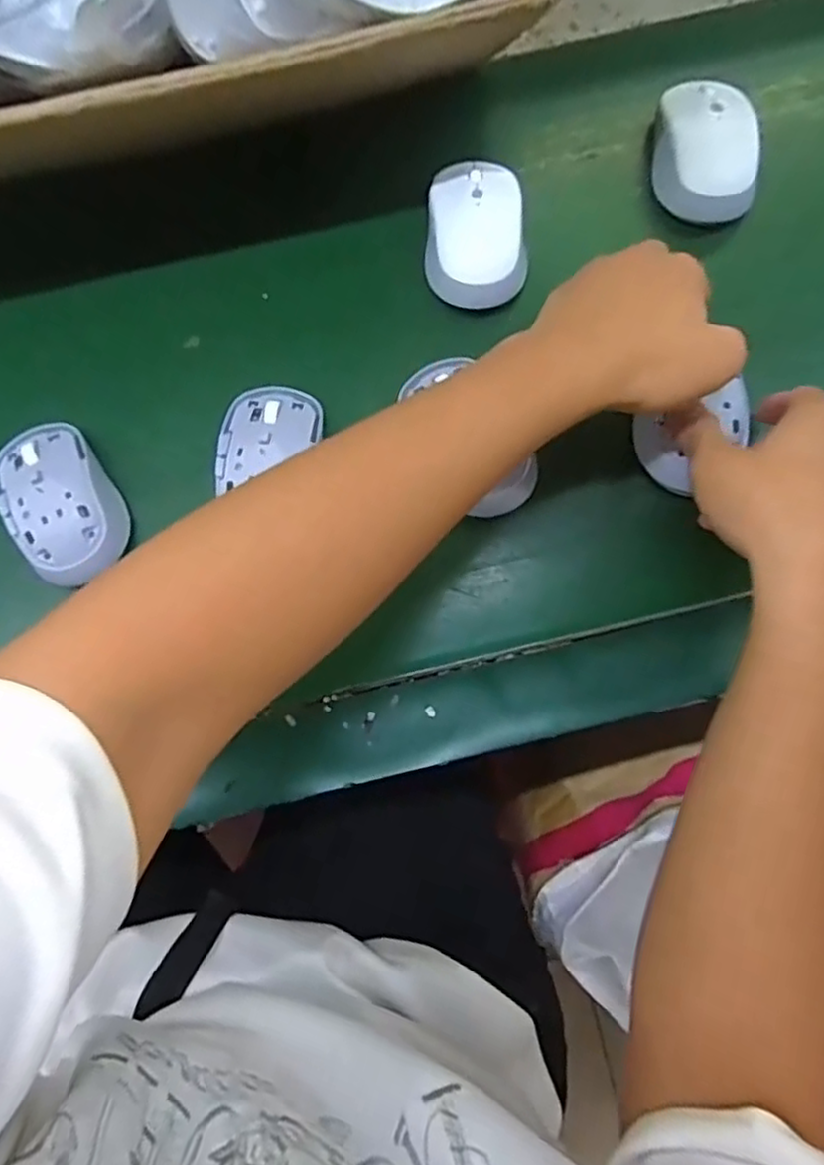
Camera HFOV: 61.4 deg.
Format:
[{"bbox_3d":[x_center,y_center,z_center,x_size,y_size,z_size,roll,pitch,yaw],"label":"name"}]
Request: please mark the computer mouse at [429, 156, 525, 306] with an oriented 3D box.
[{"bbox_3d":[0.039,-0.224,0.440,0.060,0.030,0.095,-5,80,0],"label":"computer mouse"}]

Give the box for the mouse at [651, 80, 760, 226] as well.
[{"bbox_3d":[0.185,-0.274,0.447,0.058,0.044,0.086,0,80,1],"label":"mouse"}]

